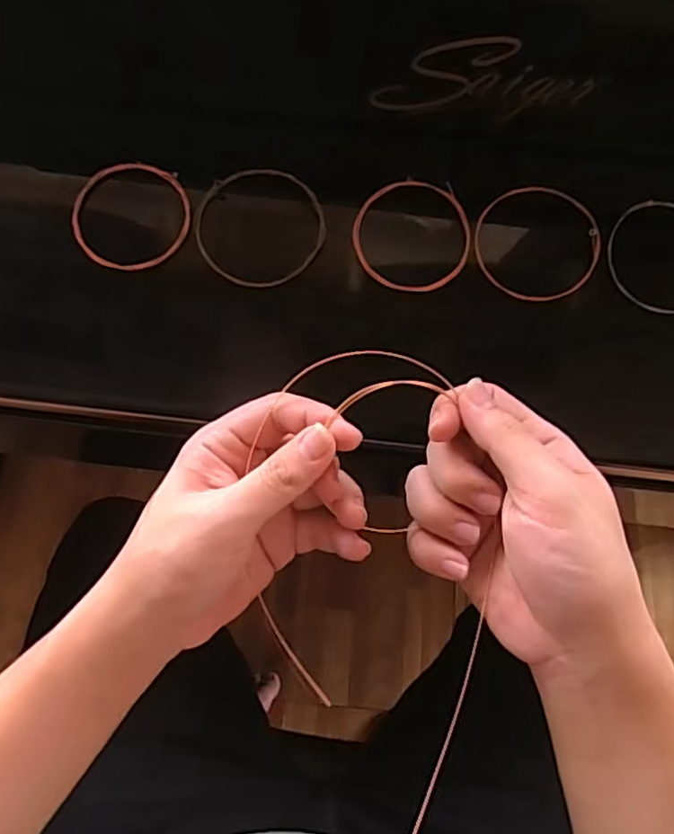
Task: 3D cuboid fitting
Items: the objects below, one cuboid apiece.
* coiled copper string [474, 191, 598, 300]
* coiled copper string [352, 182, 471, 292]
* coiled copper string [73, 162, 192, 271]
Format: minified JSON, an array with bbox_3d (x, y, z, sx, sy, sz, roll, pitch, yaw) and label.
[{"bbox_3d":[0.121,-0.105,0.376,0.075,0.006,0.072,7,80,1],"label":"coiled copper string"},{"bbox_3d":[0.045,-0.109,0.376,0.069,0.009,0.070,0,83,-1],"label":"coiled copper string"},{"bbox_3d":[-0.122,-0.120,0.371,0.068,0.007,0.069,0,79,-2],"label":"coiled copper string"}]

